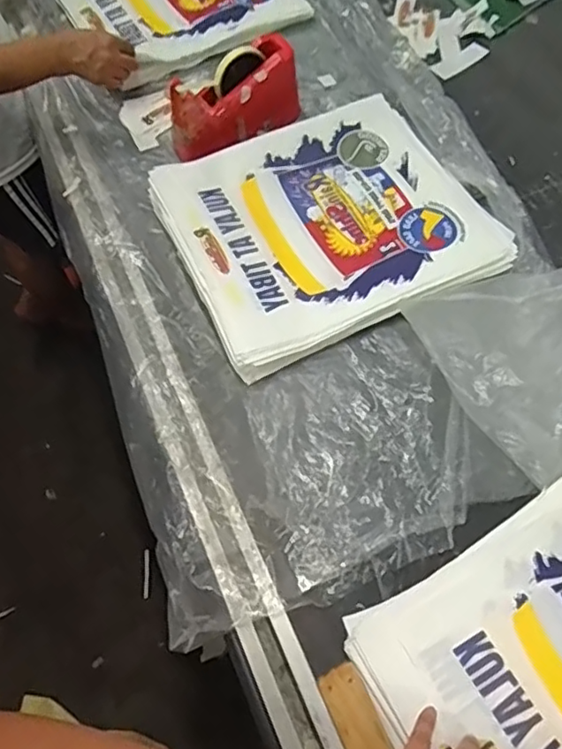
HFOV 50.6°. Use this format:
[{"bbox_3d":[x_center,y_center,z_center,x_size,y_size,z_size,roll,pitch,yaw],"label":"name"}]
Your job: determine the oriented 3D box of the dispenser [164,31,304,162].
[{"bbox_3d":[-0.062,-0.396,0.854,0.203,0.084,0.074,-34,66,-14],"label":"dispenser"}]

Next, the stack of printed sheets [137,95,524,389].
[{"bbox_3d":[0.058,-0.210,0.801,0.395,0.045,0.357,-25,63,-9],"label":"stack of printed sheets"}]

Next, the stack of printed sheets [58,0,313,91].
[{"bbox_3d":[-0.182,-0.674,1.051,0.364,0.033,0.336,-29,64,-11],"label":"stack of printed sheets"}]

